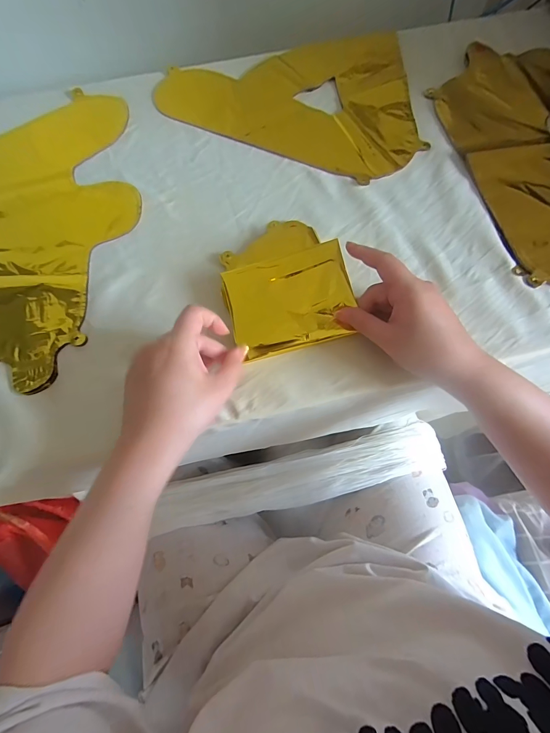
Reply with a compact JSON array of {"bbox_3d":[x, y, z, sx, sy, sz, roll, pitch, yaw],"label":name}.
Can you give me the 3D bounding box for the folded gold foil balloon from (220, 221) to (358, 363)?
[{"bbox_3d":[0.007,-0.095,0.376,0.123,0.033,0.156,-13,67,-4],"label":"folded gold foil balloon"}]

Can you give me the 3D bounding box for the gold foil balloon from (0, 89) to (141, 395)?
[{"bbox_3d":[-0.265,-0.173,0.427,0.195,0.023,0.409,-13,67,-4],"label":"gold foil balloon"}]

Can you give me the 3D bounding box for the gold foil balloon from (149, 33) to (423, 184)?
[{"bbox_3d":[0.050,-0.408,0.518,0.365,0.010,0.288,29,71,13],"label":"gold foil balloon"}]

